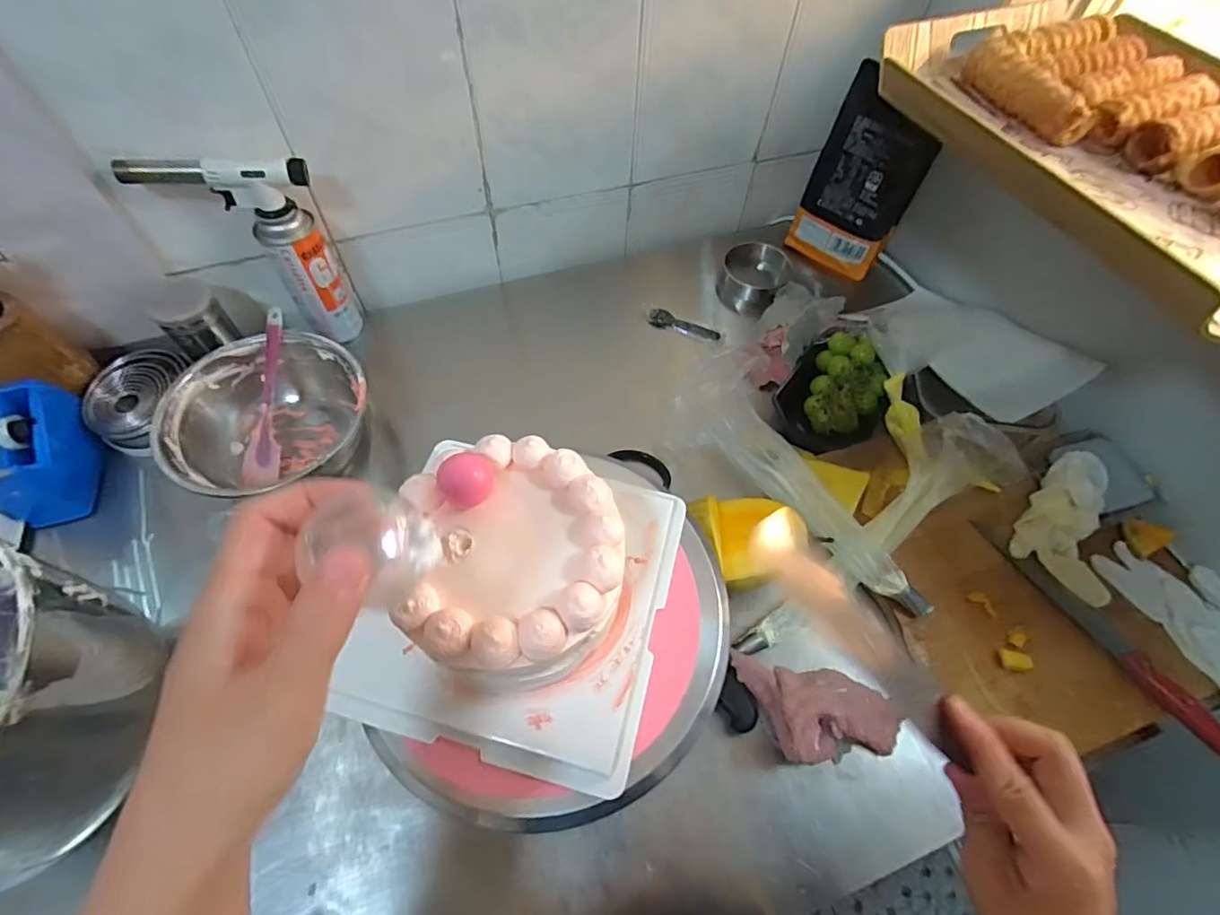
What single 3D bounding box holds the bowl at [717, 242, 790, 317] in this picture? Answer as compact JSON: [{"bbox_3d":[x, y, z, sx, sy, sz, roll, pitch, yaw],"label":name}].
[{"bbox_3d":[0.216,-0.265,0.852,0.099,0.075,0.081,20,59,10],"label":"bowl"}]

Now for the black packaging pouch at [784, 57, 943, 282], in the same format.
[{"bbox_3d":[0.349,-0.376,0.776,0.138,0.240,0.042,29,61,15],"label":"black packaging pouch"}]

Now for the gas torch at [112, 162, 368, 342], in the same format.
[{"bbox_3d":[-0.408,-0.243,0.661,0.155,0.231,0.070,3,58,0],"label":"gas torch"}]

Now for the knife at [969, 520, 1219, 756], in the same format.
[{"bbox_3d":[0.494,0.170,0.554,0.031,0.020,0.274,-29,63,-18],"label":"knife"}]

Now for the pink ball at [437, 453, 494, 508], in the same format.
[{"bbox_3d":[-0.092,0.018,0.364,0.033,0.030,0.032,1,58,-2],"label":"pink ball"}]

